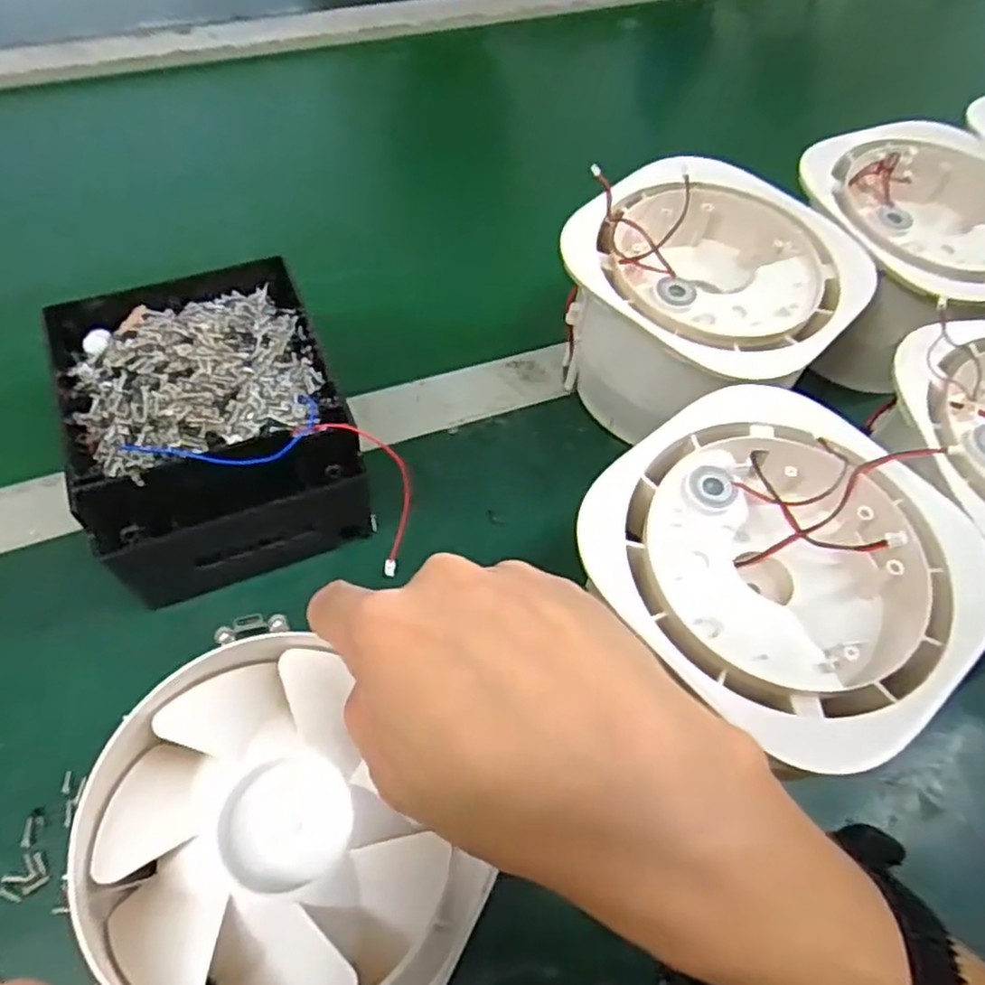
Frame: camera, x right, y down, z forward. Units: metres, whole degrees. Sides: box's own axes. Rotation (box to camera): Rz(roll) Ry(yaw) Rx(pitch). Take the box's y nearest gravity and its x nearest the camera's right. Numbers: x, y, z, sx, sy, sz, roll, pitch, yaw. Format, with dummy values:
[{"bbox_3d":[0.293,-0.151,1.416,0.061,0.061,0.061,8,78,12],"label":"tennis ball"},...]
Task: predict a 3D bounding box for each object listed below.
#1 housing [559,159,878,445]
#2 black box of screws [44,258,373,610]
[{"bbox_3d":[0.110,-0.094,0.396,0.138,0.103,0.136,2,57,-3],"label":"housing"},{"bbox_3d":[-0.139,-0.032,0.358,0.120,0.075,0.157,-19,61,-16],"label":"black box of screws"}]

